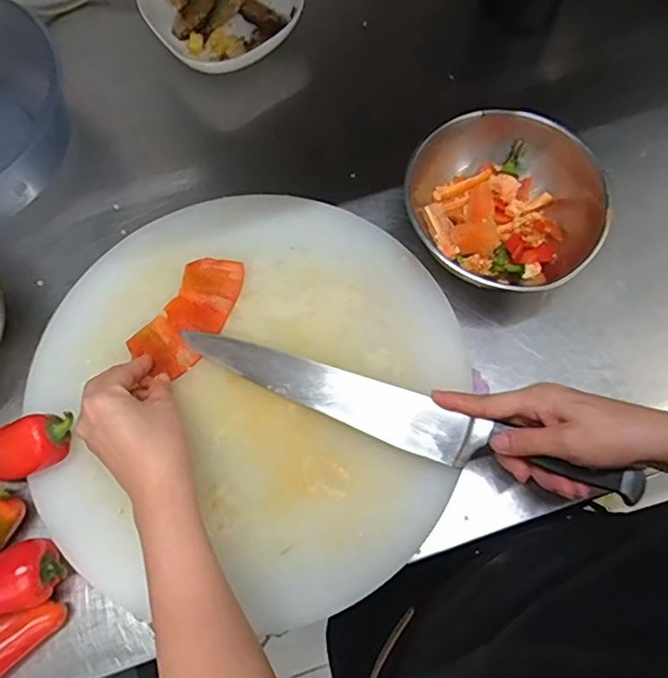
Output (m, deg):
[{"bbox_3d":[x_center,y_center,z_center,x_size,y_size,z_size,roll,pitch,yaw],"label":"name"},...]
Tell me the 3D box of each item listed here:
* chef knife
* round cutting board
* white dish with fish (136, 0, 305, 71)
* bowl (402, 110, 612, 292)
[{"bbox_3d":[0.042,0.060,0.434,0.355,0.021,0.039,18,72,15],"label":"chef knife"},{"bbox_3d":[-0.073,0.040,0.469,0.361,0.025,0.356,-38,74,-11],"label":"round cutting board"},{"bbox_3d":[-0.124,-0.355,0.603,0.144,0.044,0.138,-34,73,-10],"label":"white dish with fish"},{"bbox_3d":[0.146,-0.109,0.492,0.162,0.079,0.159,-1,70,1],"label":"bowl"}]

